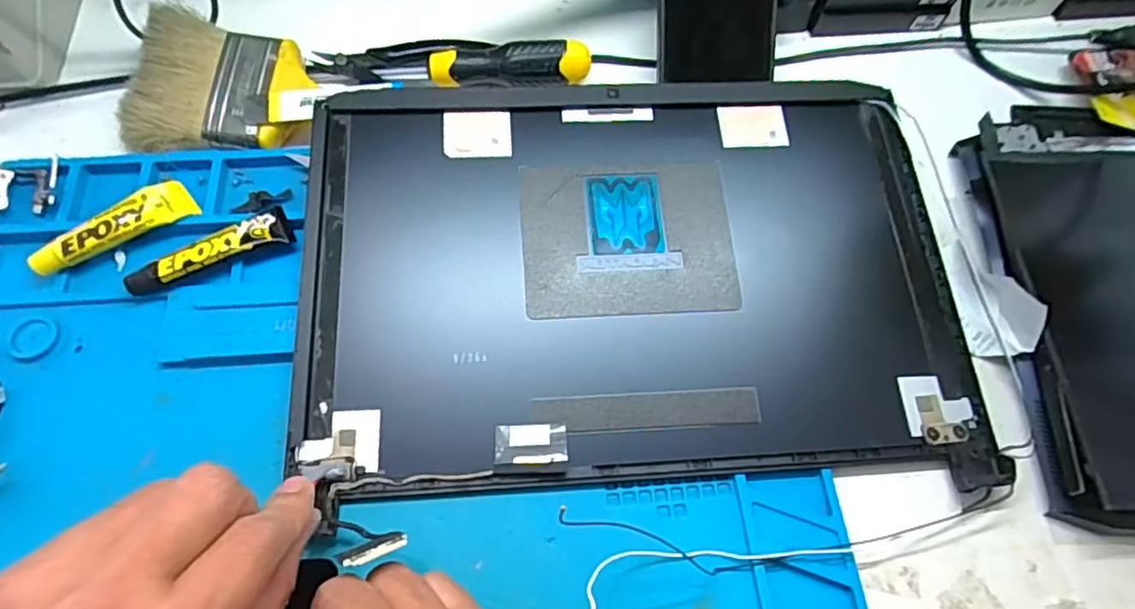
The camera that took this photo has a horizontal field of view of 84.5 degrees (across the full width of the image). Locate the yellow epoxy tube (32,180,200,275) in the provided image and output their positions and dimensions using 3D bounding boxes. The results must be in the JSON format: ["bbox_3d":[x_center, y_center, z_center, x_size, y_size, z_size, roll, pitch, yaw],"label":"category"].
[{"bbox_3d":[-0.254,-0.045,0.349,0.084,0.016,0.021,-29,70,-15],"label":"yellow epoxy tube"}]

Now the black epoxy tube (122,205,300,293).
[{"bbox_3d":[-0.199,-0.030,0.346,0.087,0.011,0.021,-27,69,-14],"label":"black epoxy tube"}]

